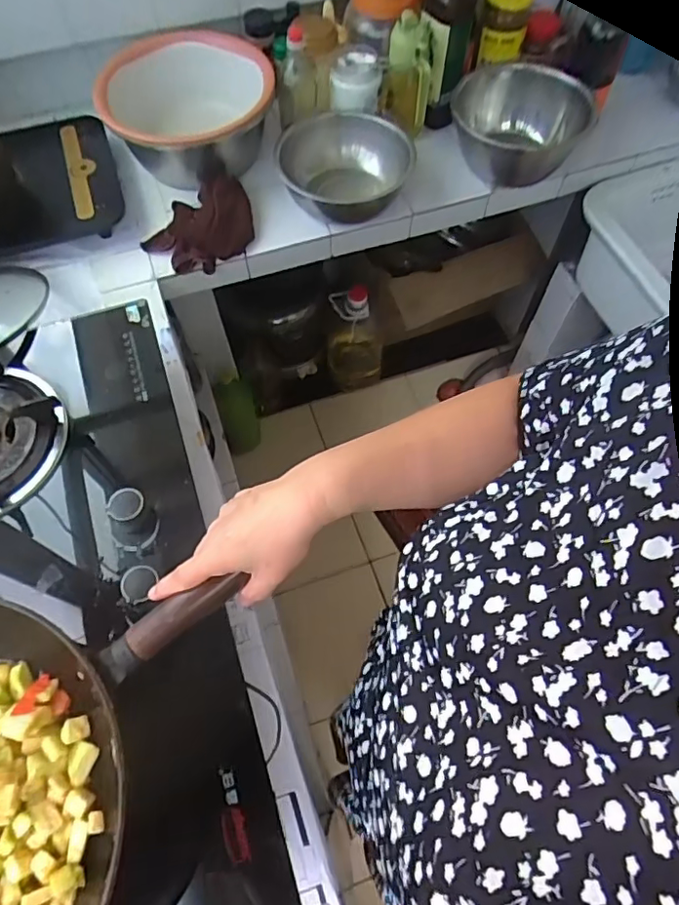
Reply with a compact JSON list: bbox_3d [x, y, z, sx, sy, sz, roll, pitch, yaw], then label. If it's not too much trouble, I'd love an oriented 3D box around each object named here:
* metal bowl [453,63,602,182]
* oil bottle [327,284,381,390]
[{"bbox_3d":[0.304,-0.571,0.974,0.207,0.131,0.211,0,63,0],"label":"metal bowl"},{"bbox_3d":[0.040,-0.310,1.500,0.140,0.321,0.108,-12,63,-6],"label":"oil bottle"}]

